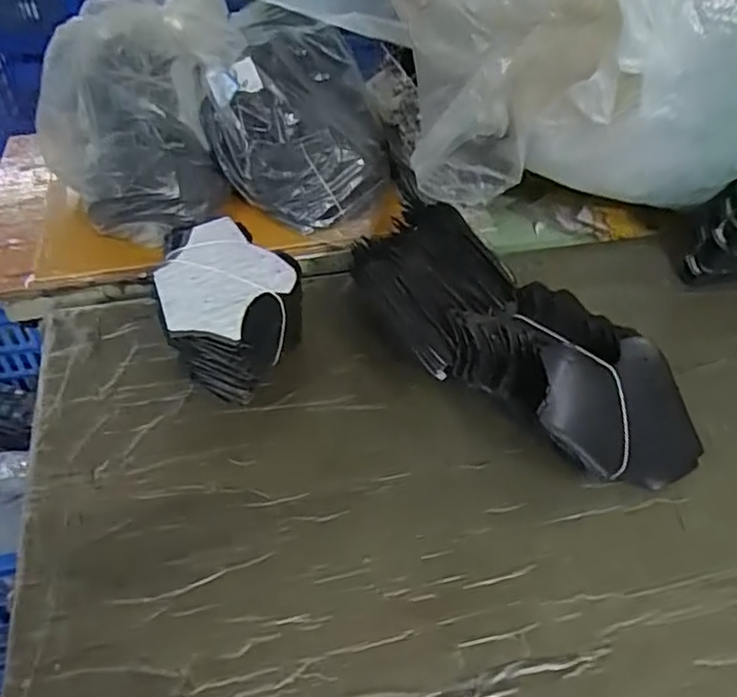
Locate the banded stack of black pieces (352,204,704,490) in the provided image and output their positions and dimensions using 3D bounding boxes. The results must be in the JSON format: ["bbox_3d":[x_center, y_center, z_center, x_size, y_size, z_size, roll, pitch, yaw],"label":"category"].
[{"bbox_3d":[0.111,-0.004,0.507,0.327,0.101,0.128,37,54,28],"label":"banded stack of black pieces"}]

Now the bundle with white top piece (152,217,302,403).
[{"bbox_3d":[-0.110,-0.026,0.502,0.108,0.096,0.145,-6,47,-10],"label":"bundle with white top piece"}]

